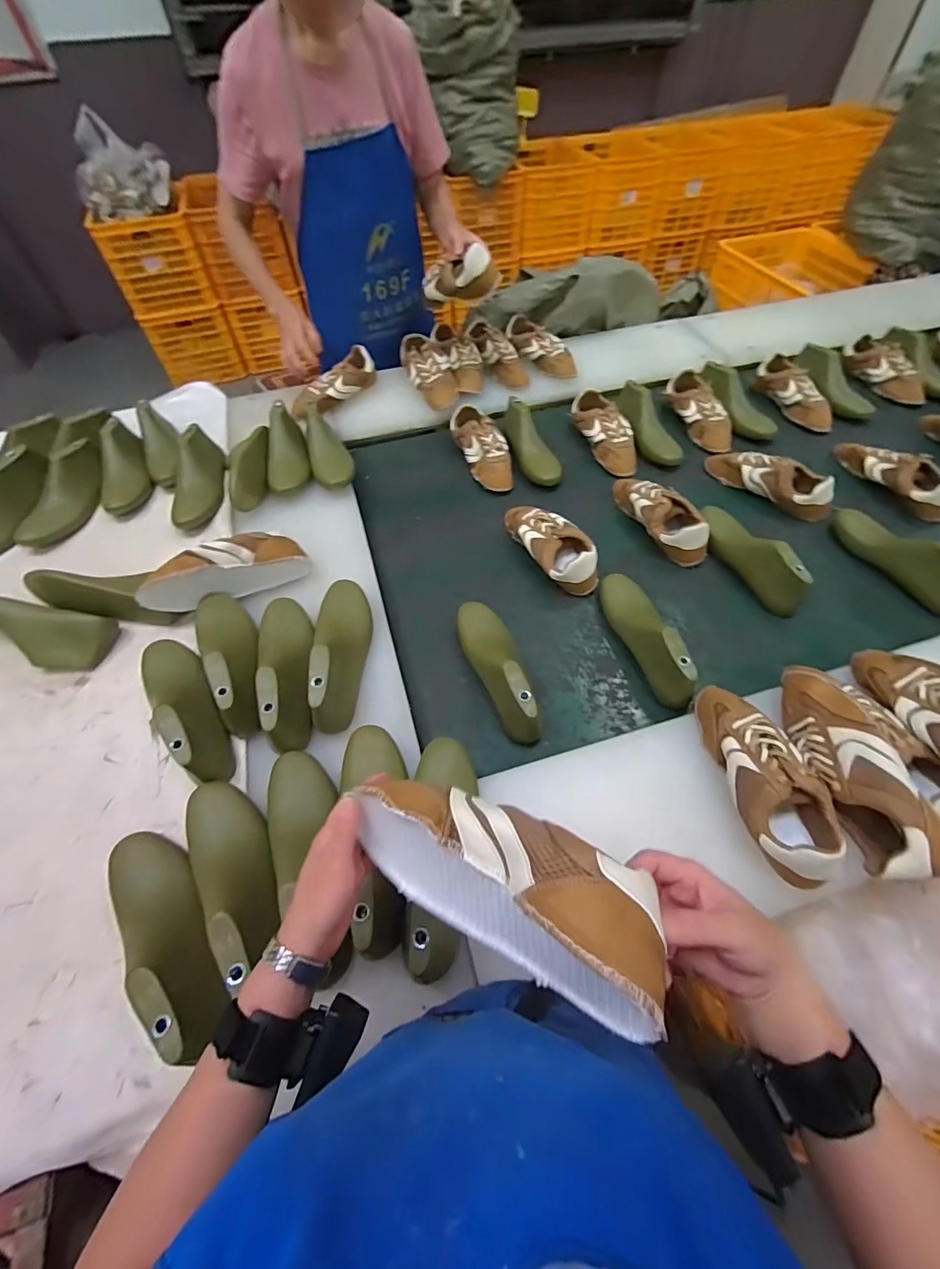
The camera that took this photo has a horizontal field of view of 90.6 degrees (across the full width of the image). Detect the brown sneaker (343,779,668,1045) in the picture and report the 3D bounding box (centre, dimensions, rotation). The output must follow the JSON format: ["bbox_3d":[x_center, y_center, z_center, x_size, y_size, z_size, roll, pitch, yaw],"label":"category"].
[{"bbox_3d":[0.014,0.161,0.313,0.221,0.078,0.080,7,55,35],"label":"brown sneaker"}]

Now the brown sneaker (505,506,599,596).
[{"bbox_3d":[0.148,-0.171,0.868,0.097,0.072,0.246,-27,60,-14],"label":"brown sneaker"}]

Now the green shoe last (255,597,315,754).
[{"bbox_3d":[-0.260,0.041,0.672,0.087,0.101,0.254,-16,46,-7],"label":"green shoe last"}]

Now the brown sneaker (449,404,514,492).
[{"bbox_3d":[0.033,-0.408,1.038,0.093,0.086,0.232,-20,59,-10],"label":"brown sneaker"}]

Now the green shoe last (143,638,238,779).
[{"bbox_3d":[-0.398,0.087,0.639,0.075,0.082,0.252,-34,62,-18],"label":"green shoe last"}]

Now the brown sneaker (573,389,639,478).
[{"bbox_3d":[0.310,-0.453,1.050,0.086,0.070,0.240,-16,58,-7],"label":"brown sneaker"}]

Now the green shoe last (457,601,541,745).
[{"bbox_3d":[0.041,0.048,0.717,0.086,0.101,0.254,-13,58,-5],"label":"green shoe last"}]

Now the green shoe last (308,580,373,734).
[{"bbox_3d":[-0.197,0.009,0.683,0.082,0.075,0.254,-8,57,-2],"label":"green shoe last"}]

